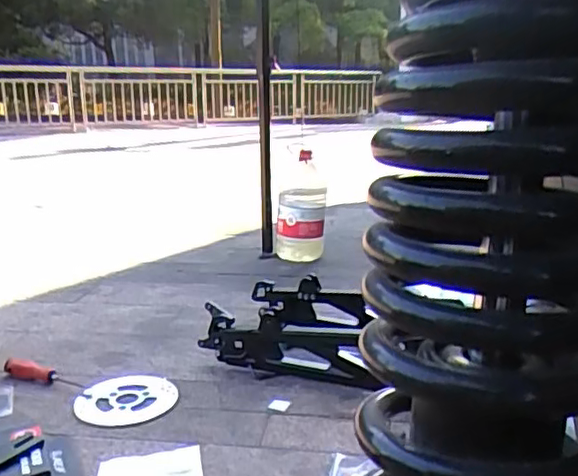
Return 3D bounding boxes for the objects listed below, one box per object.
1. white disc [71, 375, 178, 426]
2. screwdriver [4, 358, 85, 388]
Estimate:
[{"bbox_3d":[-0.286,0.286,1.095,0.170,0.012,0.164,1,19,-10],"label":"white disc"},{"bbox_3d":[-0.462,0.256,1.154,0.170,0.029,0.042,5,15,19],"label":"screwdriver"}]

